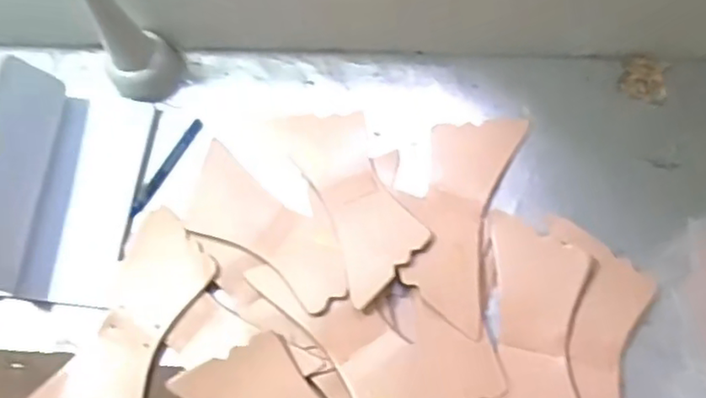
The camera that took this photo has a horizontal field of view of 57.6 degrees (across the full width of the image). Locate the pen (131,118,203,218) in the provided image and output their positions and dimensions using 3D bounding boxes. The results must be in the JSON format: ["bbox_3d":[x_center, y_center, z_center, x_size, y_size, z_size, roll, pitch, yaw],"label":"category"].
[{"bbox_3d":[-0.186,-0.032,0.642,0.011,0.010,0.116,28,73,11],"label":"pen"}]

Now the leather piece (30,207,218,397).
[{"bbox_3d":[-0.199,0.115,0.578,0.089,0.010,0.207,23,72,10],"label":"leather piece"}]

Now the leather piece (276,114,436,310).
[{"bbox_3d":[0.001,-0.006,0.610,0.083,0.010,0.203,-22,62,-7],"label":"leather piece"}]

